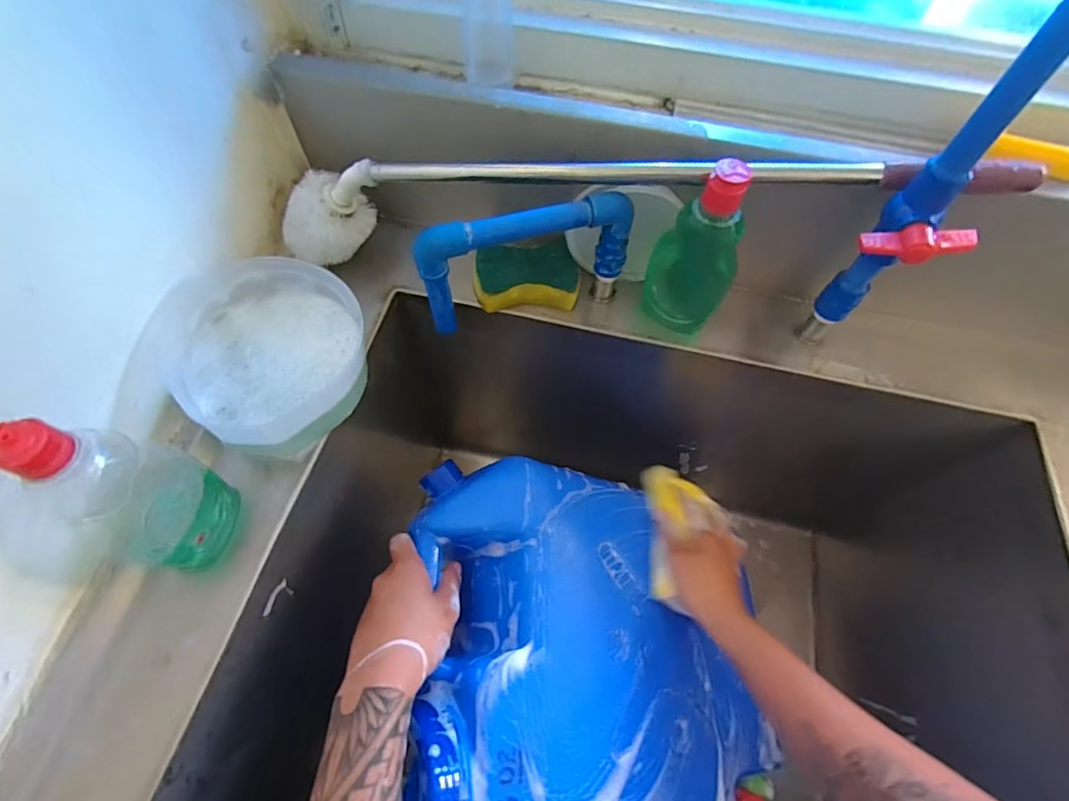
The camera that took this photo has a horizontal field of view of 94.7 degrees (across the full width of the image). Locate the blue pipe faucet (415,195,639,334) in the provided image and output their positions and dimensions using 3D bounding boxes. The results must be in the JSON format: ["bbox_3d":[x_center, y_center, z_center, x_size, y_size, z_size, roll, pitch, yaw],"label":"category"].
[{"bbox_3d":[-0.004,-0.119,0.424,0.182,0.100,0.029,-18,64,-11],"label":"blue pipe faucet"}]

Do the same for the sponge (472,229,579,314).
[{"bbox_3d":[-0.009,-0.125,0.488,0.100,0.027,0.073,-9,63,-6],"label":"sponge"}]

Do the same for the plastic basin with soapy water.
[{"bbox_3d":[-0.216,-0.037,0.407,0.140,0.073,0.145,1,62,-1],"label":"plastic basin with soapy water"}]

